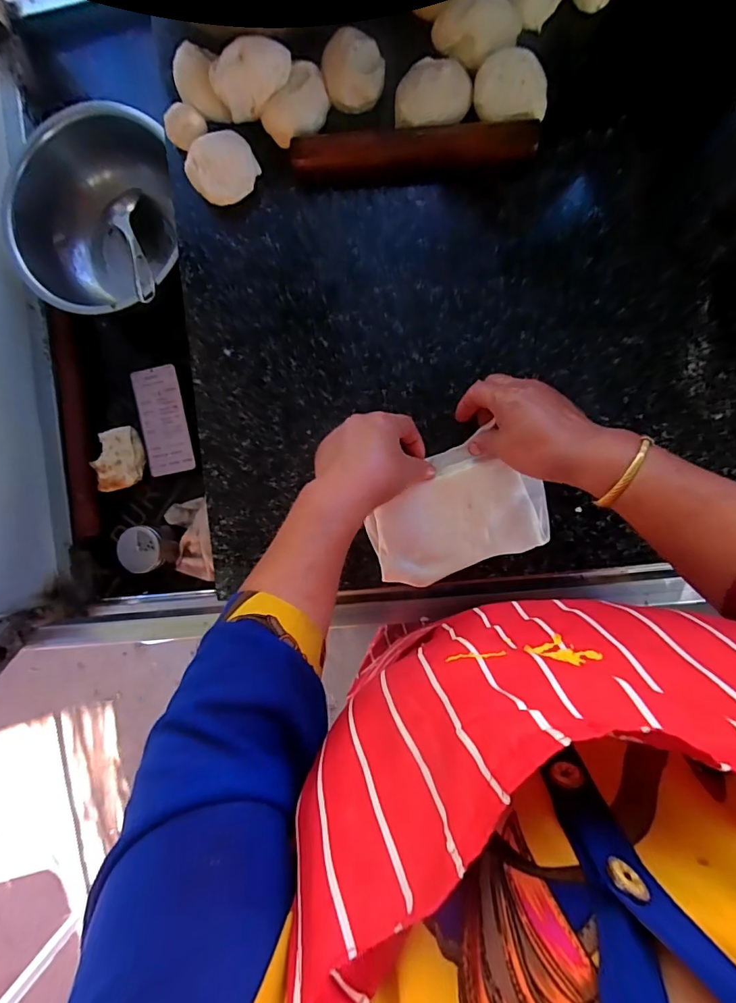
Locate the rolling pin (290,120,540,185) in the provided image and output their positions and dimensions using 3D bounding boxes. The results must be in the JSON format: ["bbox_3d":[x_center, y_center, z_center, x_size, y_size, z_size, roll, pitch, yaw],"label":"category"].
[{"bbox_3d":[0.043,-0.334,0.449,0.227,0.031,0.035,-3,92,6],"label":"rolling pin"}]

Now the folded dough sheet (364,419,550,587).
[{"bbox_3d":[0.084,0.011,0.465,0.168,0.015,0.115,-20,90,7],"label":"folded dough sheet"}]

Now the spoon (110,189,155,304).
[{"bbox_3d":[-0.317,-0.347,0.646,0.046,0.025,0.208,-22,73,7],"label":"spoon"}]

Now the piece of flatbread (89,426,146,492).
[{"bbox_3d":[-0.372,-0.064,0.704,0.076,0.017,0.091,-6,92,11],"label":"piece of flatbread"}]

